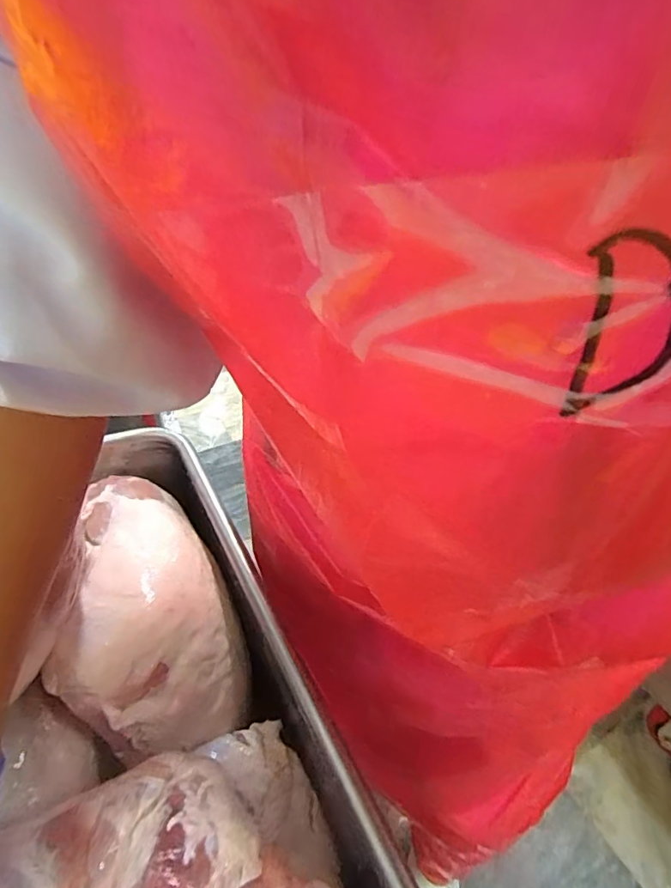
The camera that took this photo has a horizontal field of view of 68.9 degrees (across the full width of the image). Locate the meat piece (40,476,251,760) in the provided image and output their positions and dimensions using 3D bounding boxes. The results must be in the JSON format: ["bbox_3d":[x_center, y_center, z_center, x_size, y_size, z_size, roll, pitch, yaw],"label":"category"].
[{"bbox_3d":[-0.206,0.162,0.531,0.167,0.130,0.293,-15,44,-20],"label":"meat piece"}]

